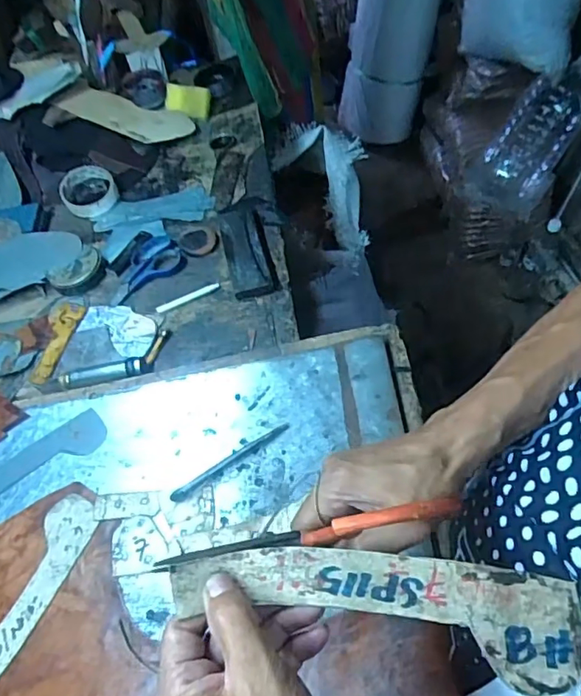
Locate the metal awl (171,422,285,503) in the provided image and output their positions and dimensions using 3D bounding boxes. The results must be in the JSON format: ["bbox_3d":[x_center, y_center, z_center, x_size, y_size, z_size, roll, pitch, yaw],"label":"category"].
[{"bbox_3d":[-0.060,0.111,0.533,0.131,0.007,0.012,-29,66,-12],"label":"metal awl"}]

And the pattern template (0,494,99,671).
[{"bbox_3d":[-0.250,0.237,0.498,0.053,0.004,0.209,16,61,20],"label":"pattern template"}]

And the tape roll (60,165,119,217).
[{"bbox_3d":[-0.322,-0.252,0.855,0.084,0.025,0.092,-1,63,2],"label":"tape roll"}]

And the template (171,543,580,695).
[{"bbox_3d":[0.042,0.130,0.279,0.202,0.009,0.050,6,64,9],"label":"template"}]

